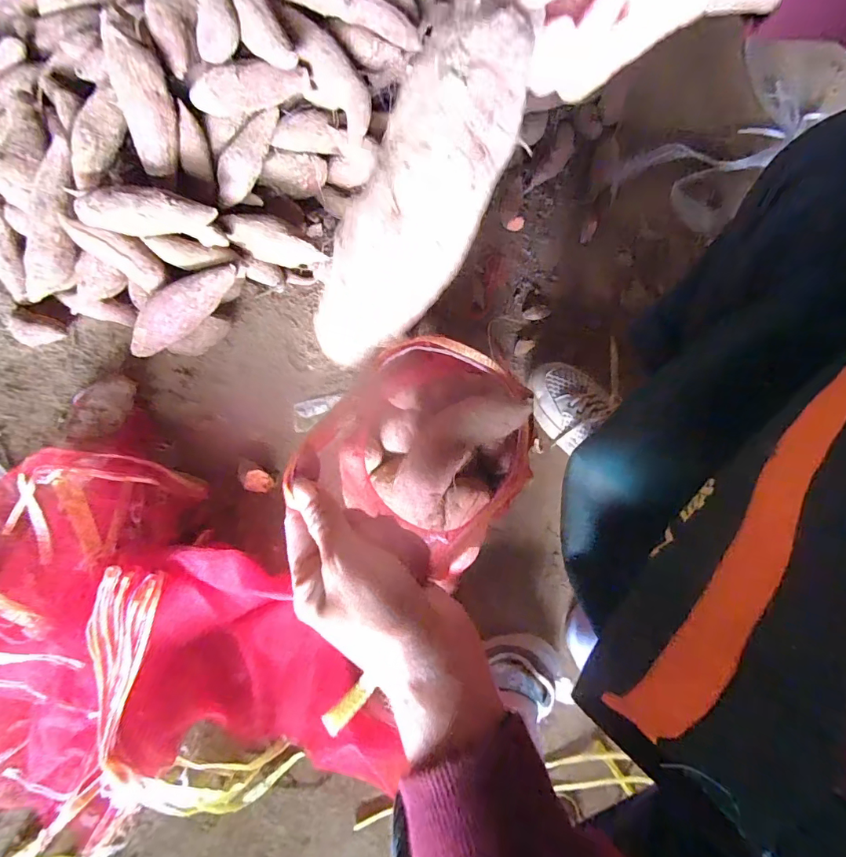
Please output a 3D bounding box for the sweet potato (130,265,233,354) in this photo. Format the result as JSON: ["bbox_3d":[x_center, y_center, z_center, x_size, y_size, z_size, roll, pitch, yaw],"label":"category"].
[{"bbox_3d":[-0.331,-0.163,0.626,0.185,0.048,0.046,-38,78,4],"label":"sweet potato"}]

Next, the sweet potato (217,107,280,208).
[{"bbox_3d":[-0.241,-0.370,0.629,0.035,0.040,0.145,42,107,10],"label":"sweet potato"}]

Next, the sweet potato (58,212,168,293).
[{"bbox_3d":[-0.400,-0.232,0.601,0.124,0.058,0.041,30,72,-33],"label":"sweet potato"}]

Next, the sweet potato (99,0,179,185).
[{"bbox_3d":[-0.339,-0.408,0.563,0.062,0.046,0.176,-5,118,-2],"label":"sweet potato"}]

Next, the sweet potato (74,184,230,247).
[{"bbox_3d":[-0.336,-0.270,0.577,0.165,0.056,0.045,-2,73,-26],"label":"sweet potato"}]

